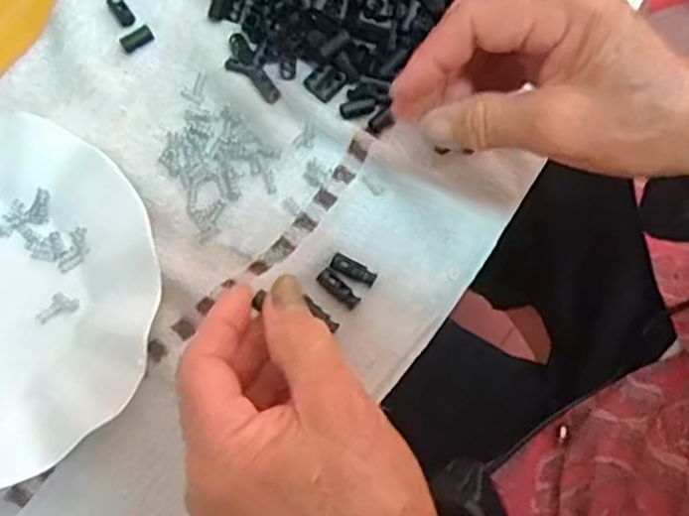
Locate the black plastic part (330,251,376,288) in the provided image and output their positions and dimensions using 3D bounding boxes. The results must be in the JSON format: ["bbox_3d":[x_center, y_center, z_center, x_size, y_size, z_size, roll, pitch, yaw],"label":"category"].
[{"bbox_3d":[0.005,0.006,0.351,0.024,0.004,0.010,27,78,6],"label":"black plastic part"}]

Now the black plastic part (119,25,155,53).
[{"bbox_3d":[-0.116,-0.123,0.386,0.019,0.004,0.009,-38,79,-9],"label":"black plastic part"}]

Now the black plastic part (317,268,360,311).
[{"bbox_3d":[-0.003,0.016,0.348,0.024,0.004,0.009,42,80,9],"label":"black plastic part"}]

